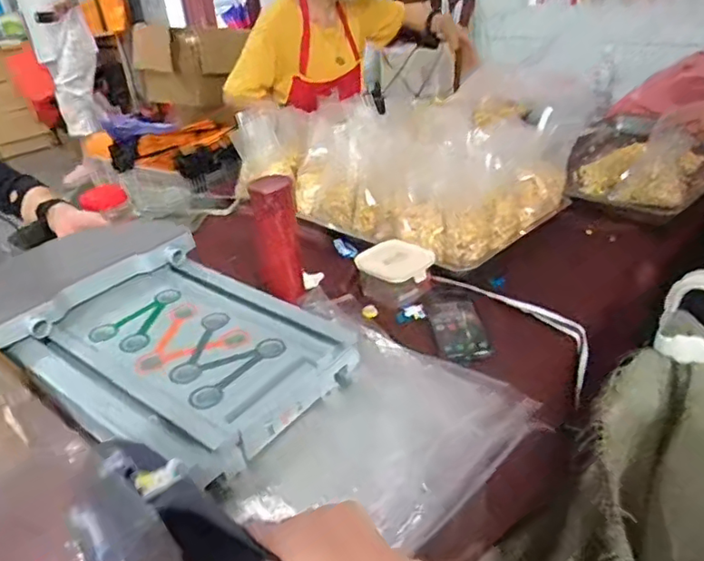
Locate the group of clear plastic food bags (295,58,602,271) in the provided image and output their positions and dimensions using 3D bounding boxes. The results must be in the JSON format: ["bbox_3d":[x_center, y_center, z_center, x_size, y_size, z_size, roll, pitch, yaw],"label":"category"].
[{"bbox_3d":[0.130,-0.240,1.170,0.398,0.166,0.554,-26,37,-32],"label":"group of clear plastic food bags"}]

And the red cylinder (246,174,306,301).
[{"bbox_3d":[-0.112,-0.064,0.873,0.065,0.194,0.072,-8,30,-6],"label":"red cylinder"}]

